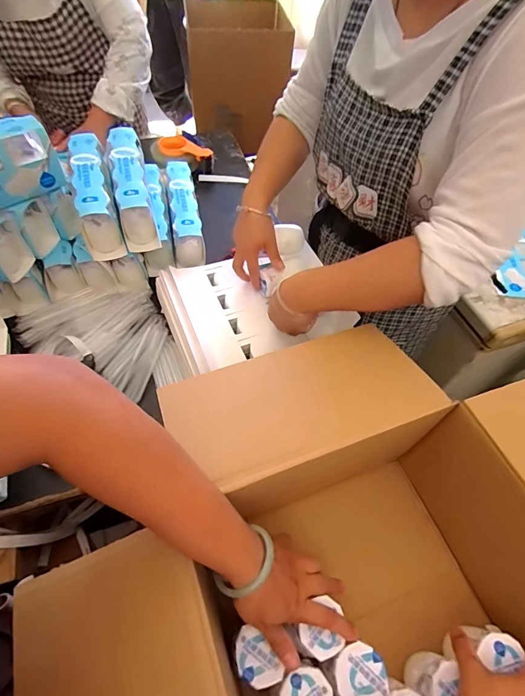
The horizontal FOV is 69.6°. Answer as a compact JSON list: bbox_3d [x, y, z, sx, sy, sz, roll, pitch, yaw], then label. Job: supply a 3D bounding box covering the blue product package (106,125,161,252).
[{"bbox_3d":[-0.260,-0.319,0.752,0.065,0.110,0.259,-12,58,-13],"label":"blue product package"}]

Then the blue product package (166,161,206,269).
[{"bbox_3d":[-0.178,-0.307,0.858,0.061,0.101,0.254,-8,57,-10],"label":"blue product package"}]

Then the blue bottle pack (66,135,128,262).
[{"bbox_3d":[-0.326,-0.294,0.736,0.066,0.118,0.245,-15,58,-14],"label":"blue bottle pack"}]

